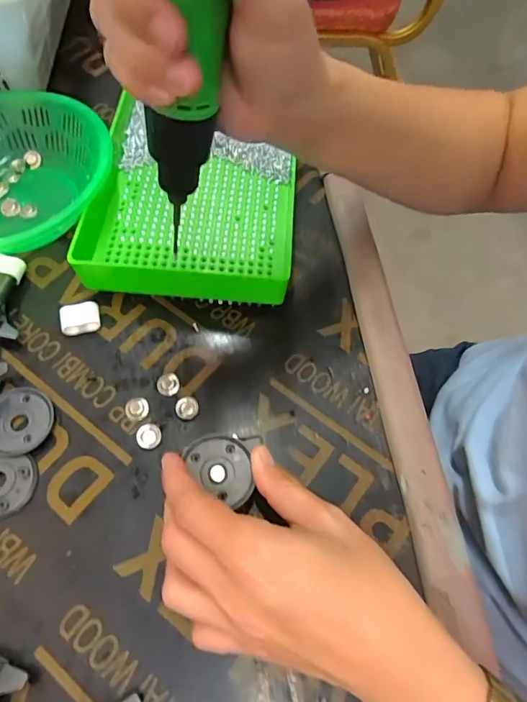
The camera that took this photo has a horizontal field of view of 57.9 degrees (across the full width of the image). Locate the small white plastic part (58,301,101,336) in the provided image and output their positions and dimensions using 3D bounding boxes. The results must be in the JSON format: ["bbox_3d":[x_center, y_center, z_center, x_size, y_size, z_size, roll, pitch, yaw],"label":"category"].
[{"bbox_3d":[-0.126,-0.023,0.331,0.026,0.014,0.018,-12,64,-9],"label":"small white plastic part"}]

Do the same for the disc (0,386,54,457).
[{"bbox_3d":[-0.154,0.045,0.298,0.042,0.007,0.042,1,63,-2],"label":"disc"}]

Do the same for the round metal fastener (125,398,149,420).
[{"bbox_3d":[-0.082,0.037,0.307,0.015,0.004,0.015,1,63,-2],"label":"round metal fastener"}]

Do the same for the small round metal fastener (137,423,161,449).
[{"bbox_3d":[-0.072,0.053,0.298,0.015,0.004,0.015,1,63,-2],"label":"small round metal fastener"}]

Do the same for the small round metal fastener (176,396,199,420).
[{"bbox_3d":[-0.049,0.037,0.308,0.014,0.004,0.015,1,63,-2],"label":"small round metal fastener"}]

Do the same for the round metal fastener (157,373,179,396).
[{"bbox_3d":[-0.063,0.022,0.315,0.014,0.004,0.016,-18,65,-12],"label":"round metal fastener"}]

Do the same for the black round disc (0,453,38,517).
[{"bbox_3d":[-0.155,0.079,0.281,0.039,0.007,0.035,0,63,-3],"label":"black round disc"}]

